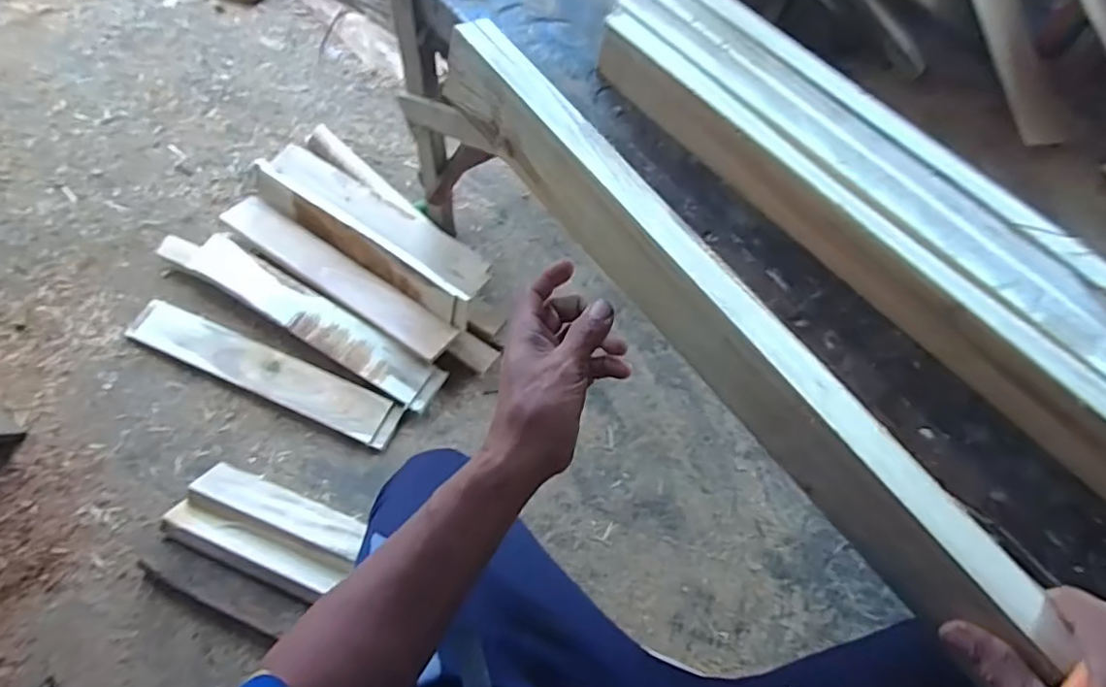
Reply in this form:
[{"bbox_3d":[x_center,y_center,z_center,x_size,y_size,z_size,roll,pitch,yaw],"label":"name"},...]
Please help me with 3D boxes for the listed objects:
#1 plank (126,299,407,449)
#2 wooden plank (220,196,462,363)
[{"bbox_3d":[-0.446,0.039,0.934,0.461,0.022,0.071,22,67,9],"label":"plank"},{"bbox_3d":[-0.352,-0.113,0.981,0.458,0.022,0.070,33,66,15],"label":"wooden plank"}]

